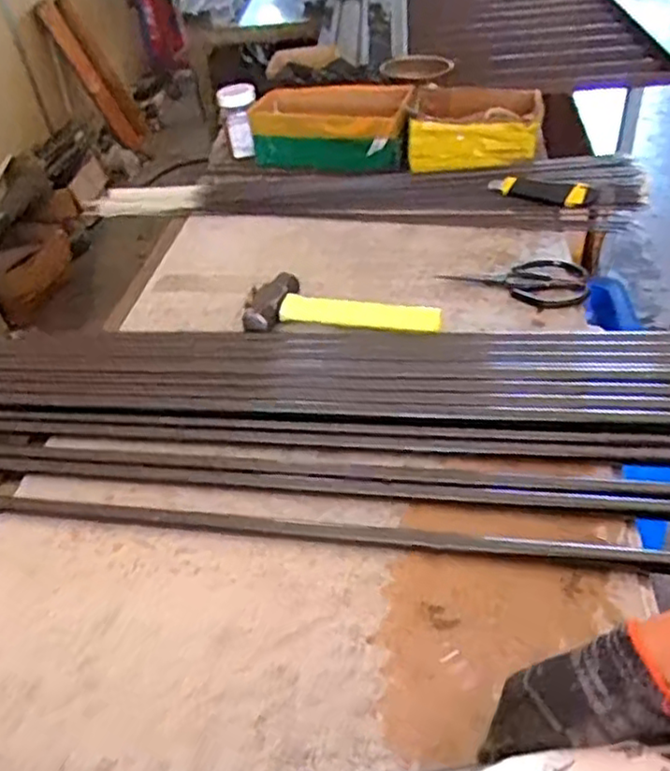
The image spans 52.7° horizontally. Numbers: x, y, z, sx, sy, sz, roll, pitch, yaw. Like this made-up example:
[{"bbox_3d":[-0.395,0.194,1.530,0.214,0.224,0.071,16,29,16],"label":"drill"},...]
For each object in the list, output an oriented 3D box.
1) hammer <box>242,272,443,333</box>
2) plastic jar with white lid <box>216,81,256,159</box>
[{"bbox_3d":[0.009,-0.097,0.834,0.242,0.029,0.093,4,41,12],"label":"hammer"},{"bbox_3d":[-0.173,-0.486,1.228,0.068,0.133,0.074,-8,-1,-3],"label":"plastic jar with white lid"}]

